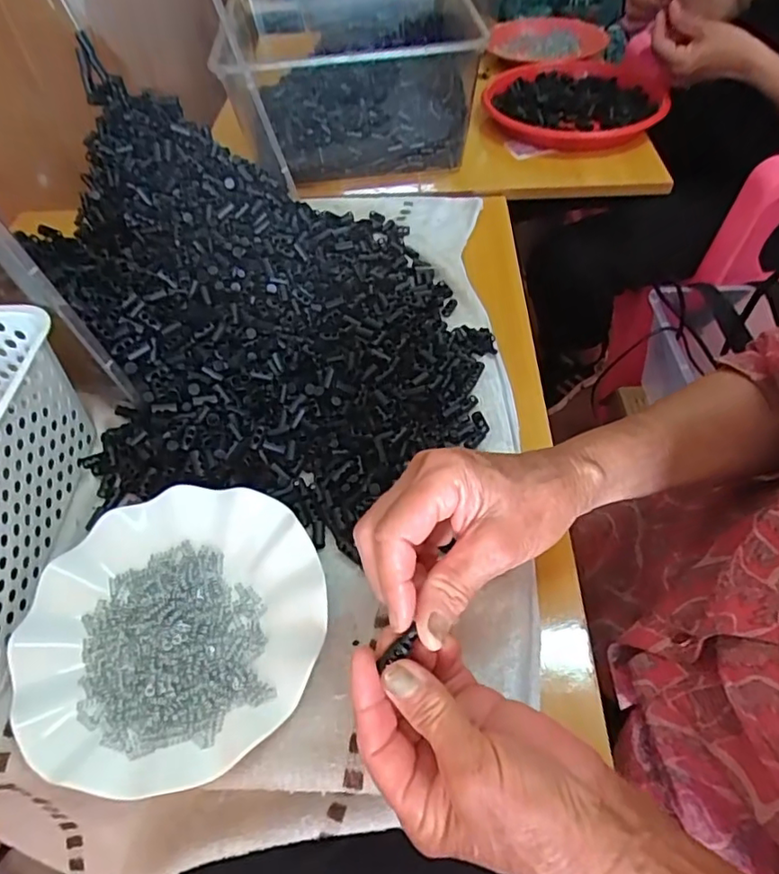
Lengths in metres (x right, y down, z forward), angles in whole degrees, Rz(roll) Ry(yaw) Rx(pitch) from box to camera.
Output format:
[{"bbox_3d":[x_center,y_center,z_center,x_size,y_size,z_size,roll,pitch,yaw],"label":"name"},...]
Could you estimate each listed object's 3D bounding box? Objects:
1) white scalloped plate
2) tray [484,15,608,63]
[{"bbox_3d":[-0.133,0.115,0.356,0.179,0.019,0.179,-1,51,2],"label":"white scalloped plate"},{"bbox_3d":[0.273,-0.688,0.984,0.192,0.027,0.202,-1,51,2],"label":"tray"}]

